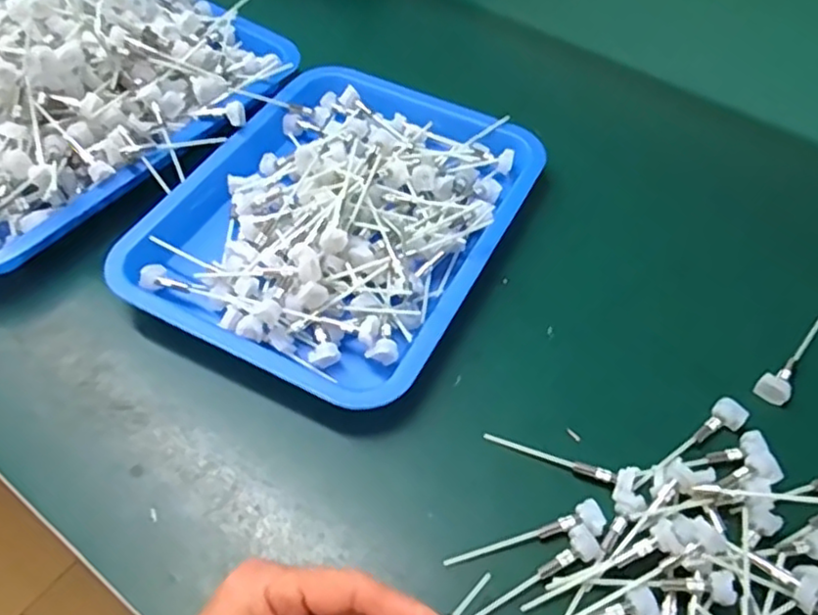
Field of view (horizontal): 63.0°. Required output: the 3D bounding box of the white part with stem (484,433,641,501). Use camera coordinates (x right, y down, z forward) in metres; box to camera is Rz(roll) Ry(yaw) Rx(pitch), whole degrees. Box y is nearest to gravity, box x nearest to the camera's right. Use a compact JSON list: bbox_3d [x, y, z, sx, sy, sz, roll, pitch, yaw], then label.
[{"bbox_3d":[0.087,0.090,0.389,0.087,0.009,0.017,15,54,21],"label":"white part with stem"}]

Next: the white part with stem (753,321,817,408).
[{"bbox_3d":[0.256,0.033,0.437,0.088,0.014,0.019,-37,63,-24],"label":"white part with stem"}]

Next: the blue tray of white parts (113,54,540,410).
[{"bbox_3d":[-0.046,-0.075,0.488,0.226,0.048,0.289,24,57,15],"label":"blue tray of white parts"}]

